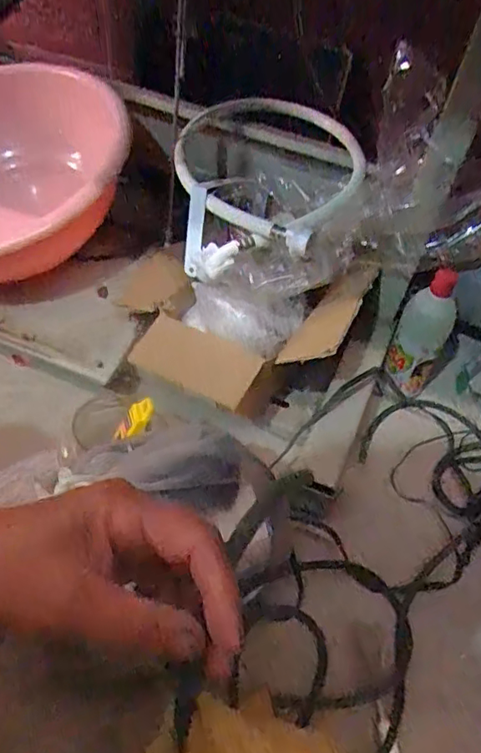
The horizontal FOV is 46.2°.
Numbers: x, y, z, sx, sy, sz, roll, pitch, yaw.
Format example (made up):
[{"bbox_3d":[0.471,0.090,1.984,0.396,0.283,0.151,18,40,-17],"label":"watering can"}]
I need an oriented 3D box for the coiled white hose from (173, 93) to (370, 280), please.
[{"bbox_3d":[0.033,-0.231,0.679,0.225,0.085,0.292,3,52,-2],"label":"coiled white hose"}]

